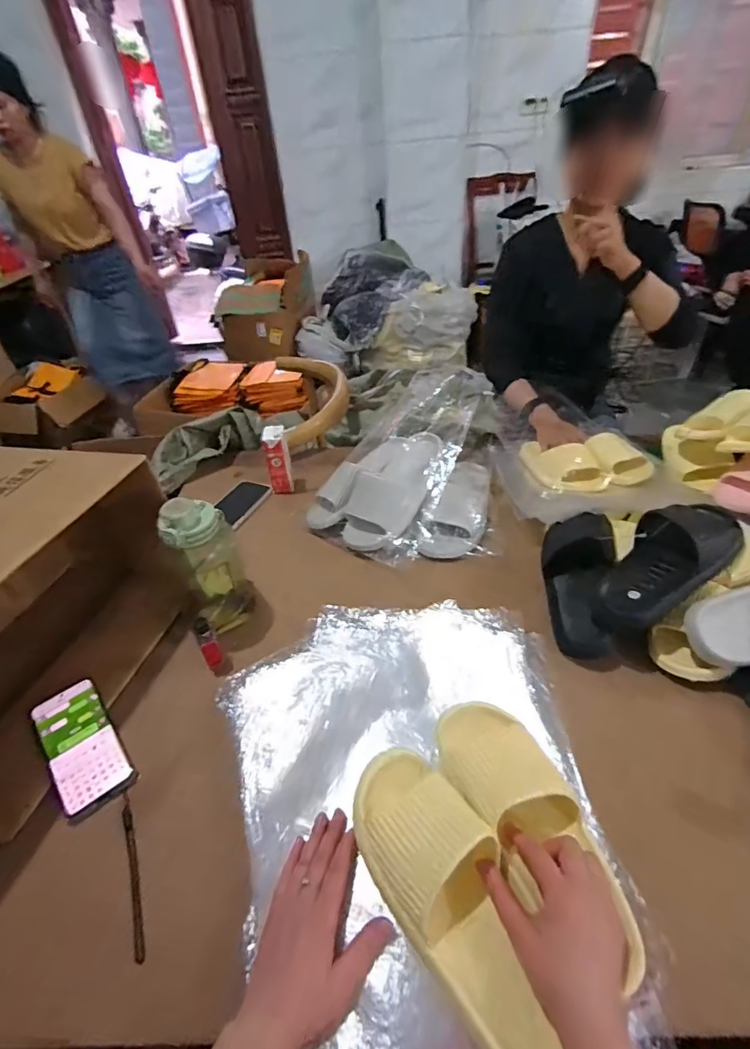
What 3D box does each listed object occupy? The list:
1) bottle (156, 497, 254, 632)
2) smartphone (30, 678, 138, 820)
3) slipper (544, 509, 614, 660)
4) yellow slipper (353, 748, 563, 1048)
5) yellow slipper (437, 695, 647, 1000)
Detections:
[{"bbox_3d":[-0.241,0.058,0.696,0.089,0.222,0.096,-17,41,-13],"label":"bottle"},{"bbox_3d":[-0.360,0.268,0.584,0.073,0.009,0.164,-33,55,-26],"label":"smartphone"},{"bbox_3d":[0.309,0.079,0.722,0.099,0.073,0.240,5,64,12],"label":"slipper"},{"bbox_3d":[0.066,0.326,0.425,0.105,0.067,0.256,-20,54,-17],"label":"yellow slipper"},{"bbox_3d":[0.154,0.285,0.468,0.105,0.062,0.257,-24,48,-21],"label":"yellow slipper"}]

